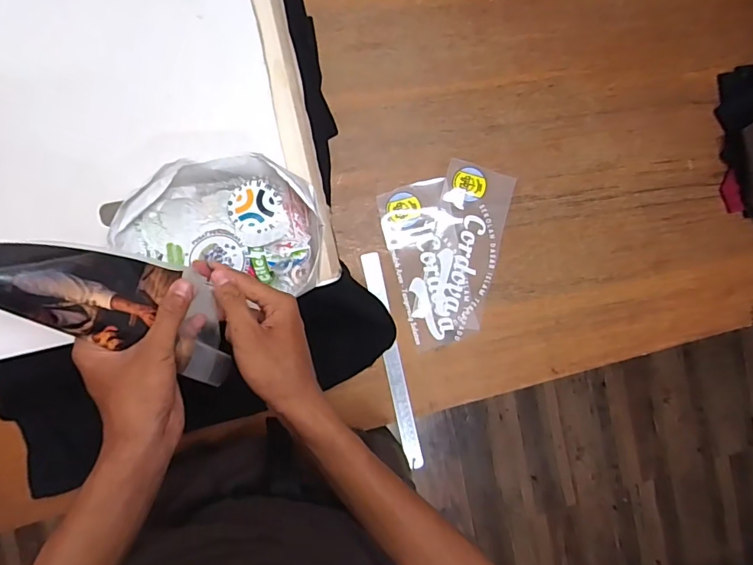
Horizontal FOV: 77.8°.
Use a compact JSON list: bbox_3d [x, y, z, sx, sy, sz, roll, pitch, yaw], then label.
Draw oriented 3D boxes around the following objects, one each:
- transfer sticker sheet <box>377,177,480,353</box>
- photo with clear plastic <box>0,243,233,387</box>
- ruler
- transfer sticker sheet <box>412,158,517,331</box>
[{"bbox_3d":[0.083,-0.027,0.710,0.108,0.006,0.242,-14,91,-10],"label":"transfer sticker sheet"},{"bbox_3d":[-0.198,0.016,0.369,0.192,0.022,0.079,29,87,-36],"label":"photo with clear plastic"},{"bbox_3d":[0.027,0.120,0.703,0.027,0.006,0.333,-13,91,-10],"label":"ruler"},{"bbox_3d":[0.137,-0.059,0.720,0.111,0.005,0.240,15,89,-8],"label":"transfer sticker sheet"}]

